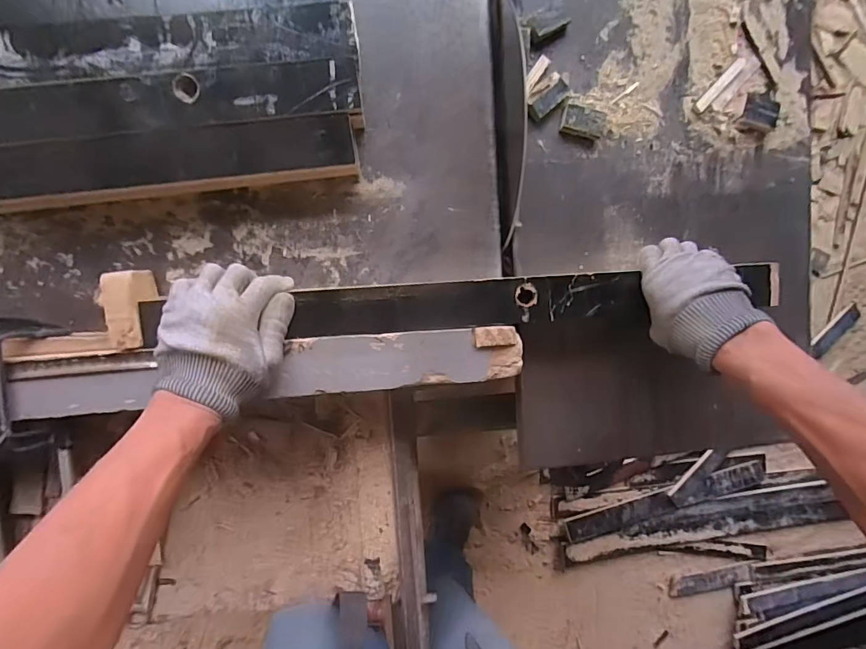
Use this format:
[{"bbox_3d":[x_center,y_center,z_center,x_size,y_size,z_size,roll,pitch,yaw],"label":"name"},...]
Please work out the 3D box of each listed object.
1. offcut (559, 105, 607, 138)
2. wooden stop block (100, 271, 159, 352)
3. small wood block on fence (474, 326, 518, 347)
[{"bbox_3d":[0.169,-0.228,0.511,0.046,0.014,0.027,12,94,-8],"label":"offcut"},{"bbox_3d":[-0.297,-0.015,0.454,0.036,0.060,0.073,-7,96,-6],"label":"wooden stop block"},{"bbox_3d":[0.065,0.012,0.461,0.045,0.007,0.020,-3,96,-6],"label":"small wood block on fence"}]

